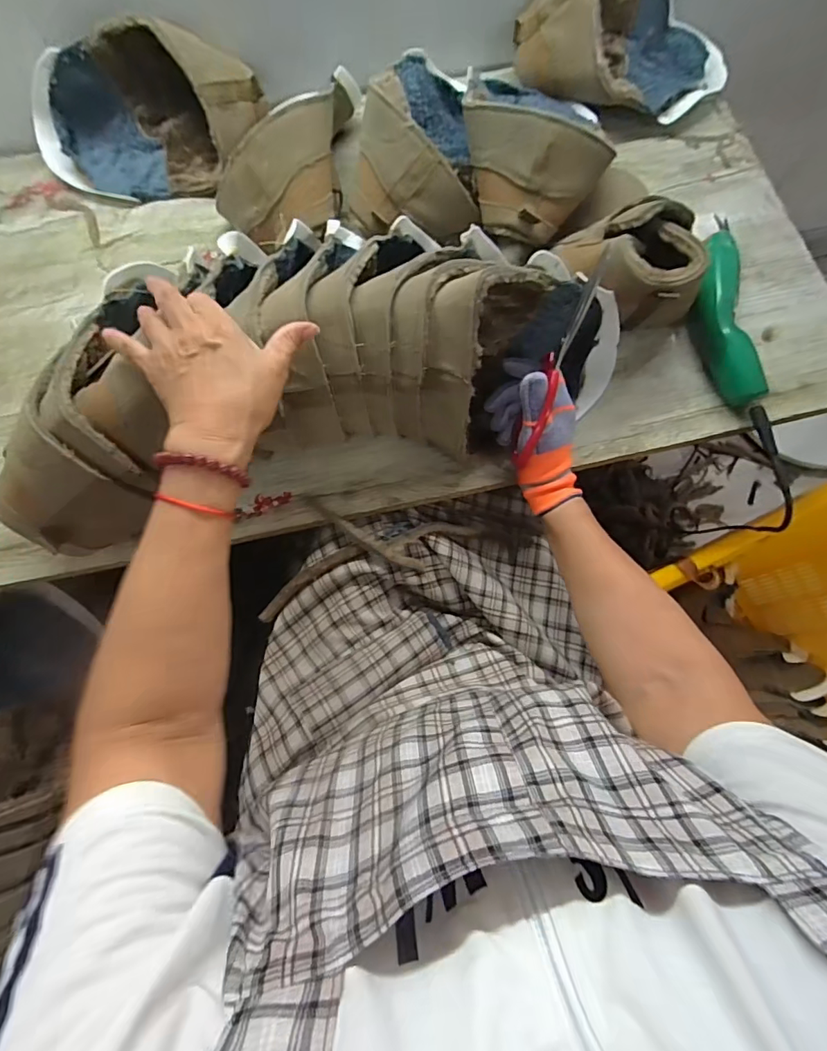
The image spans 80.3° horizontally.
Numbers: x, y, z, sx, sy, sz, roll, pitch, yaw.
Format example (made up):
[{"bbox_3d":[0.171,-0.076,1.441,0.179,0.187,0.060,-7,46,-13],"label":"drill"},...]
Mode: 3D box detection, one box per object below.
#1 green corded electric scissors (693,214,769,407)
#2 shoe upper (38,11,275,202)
[{"bbox_3d":[0.344,-0.250,0.549,0.054,0.039,0.248,3,73,0],"label":"green corded electric scissors"},{"bbox_3d":[-0.333,-0.498,0.595,0.287,0.121,0.118,-5,73,-2],"label":"shoe upper"}]

